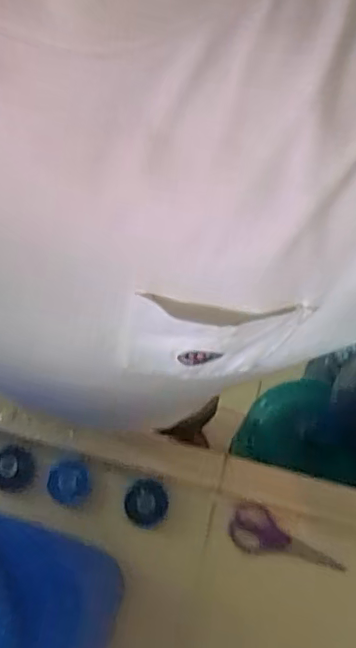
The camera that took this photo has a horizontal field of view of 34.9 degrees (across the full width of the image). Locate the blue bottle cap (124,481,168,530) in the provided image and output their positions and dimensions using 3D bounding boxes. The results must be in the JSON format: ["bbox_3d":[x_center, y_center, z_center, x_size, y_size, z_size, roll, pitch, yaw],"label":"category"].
[{"bbox_3d":[-0.041,0.230,0.726,0.054,0.015,0.058,0,68,0],"label":"blue bottle cap"}]

